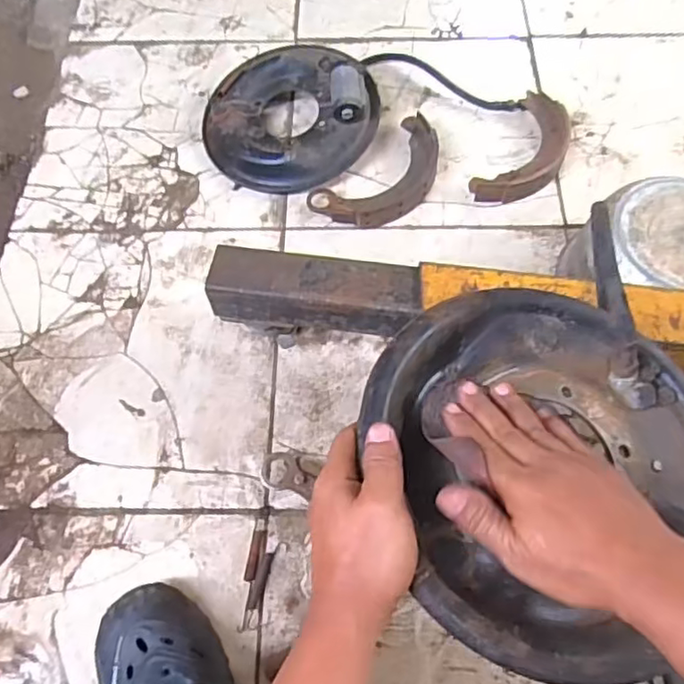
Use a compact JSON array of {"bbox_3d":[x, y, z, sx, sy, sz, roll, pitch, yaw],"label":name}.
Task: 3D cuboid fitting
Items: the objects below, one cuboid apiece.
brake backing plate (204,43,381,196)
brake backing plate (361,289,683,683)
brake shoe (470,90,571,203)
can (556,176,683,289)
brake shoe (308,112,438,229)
[{"bbox_3d":[-0.082,-0.355,0.974,0.272,0.082,0.249,4,66,4],"label":"brake backing plate"},{"bbox_3d":[0.153,0.077,0.433,0.246,0.060,0.259,-1,65,2],"label":"brake backing plate"},{"bbox_3d":[0.283,-0.285,0.951,0.100,0.034,0.215,29,70,14],"label":"brake shoe"},{"bbox_3d":[0.406,-0.107,0.813,0.195,0.137,0.160,6,63,5],"label":"can"},{"bbox_3d":[0.065,-0.242,0.935,0.217,0.031,0.116,-39,70,-14],"label":"brake shoe"}]

